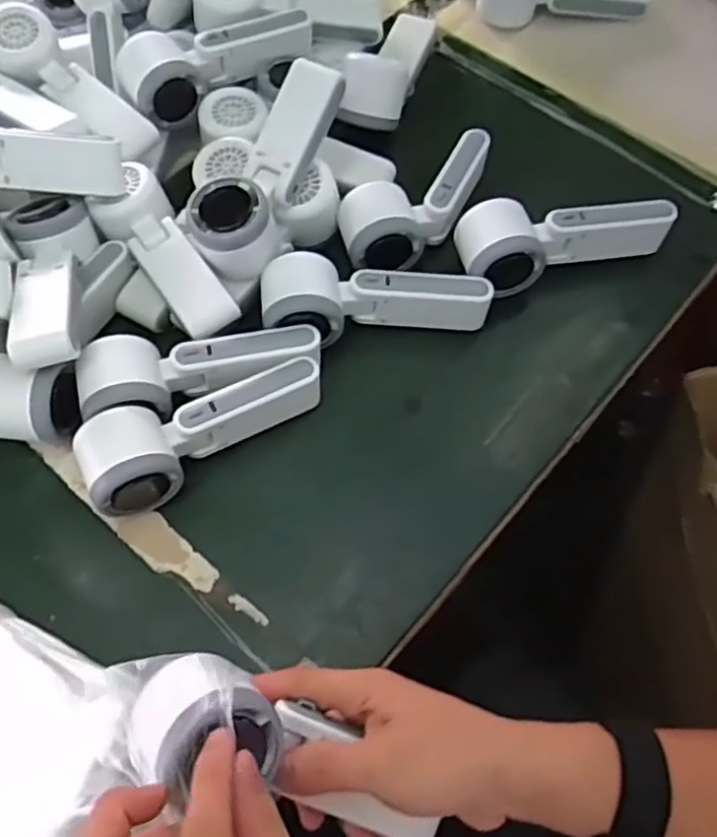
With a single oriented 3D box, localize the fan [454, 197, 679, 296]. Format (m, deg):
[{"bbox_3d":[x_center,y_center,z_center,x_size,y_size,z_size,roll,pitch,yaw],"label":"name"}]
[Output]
[{"bbox_3d":[0.156,-0.144,0.555,0.162,0.053,0.066,-20,66,-9],"label":"fan"}]

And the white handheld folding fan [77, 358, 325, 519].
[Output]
[{"bbox_3d":[-0.099,0.011,0.474,0.162,0.053,0.056,-22,66,-10],"label":"white handheld folding fan"}]

